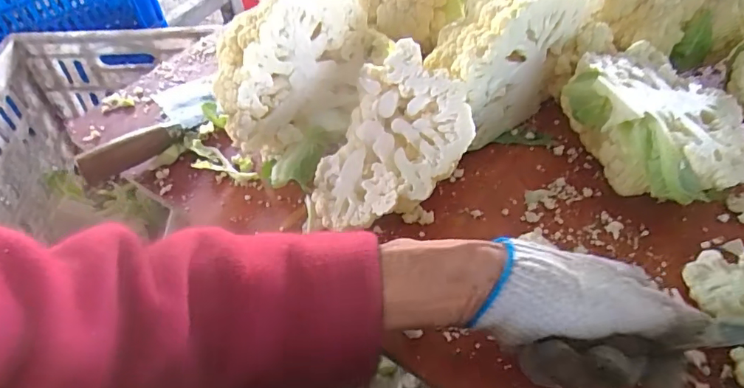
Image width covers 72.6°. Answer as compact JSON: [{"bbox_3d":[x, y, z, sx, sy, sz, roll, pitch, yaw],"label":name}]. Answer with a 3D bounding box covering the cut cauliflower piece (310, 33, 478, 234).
[{"bbox_3d":[0.025,-0.034,0.435,0.108,0.070,0.151,32,90,25],"label":"cut cauliflower piece"}]

